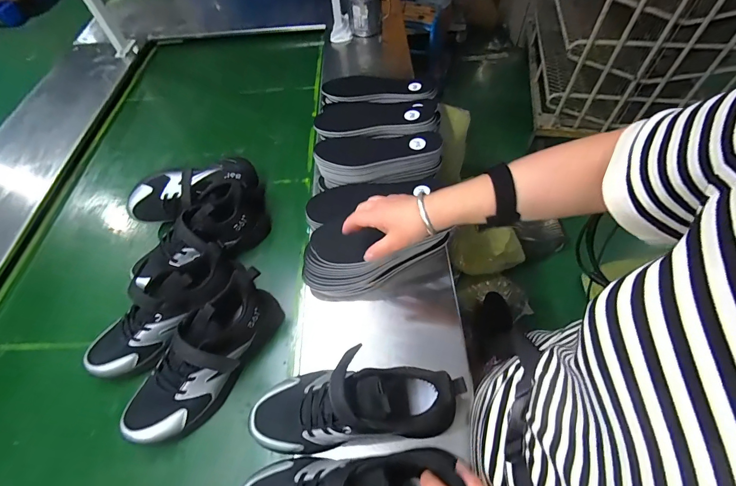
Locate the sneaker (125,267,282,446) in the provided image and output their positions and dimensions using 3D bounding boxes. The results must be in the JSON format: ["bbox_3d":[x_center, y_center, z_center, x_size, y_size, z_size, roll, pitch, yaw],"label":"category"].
[{"bbox_3d":[-0.217,0.161,0.471,0.085,0.118,0.243,32,64,22],"label":"sneaker"}]

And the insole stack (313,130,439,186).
[{"bbox_3d":[0.019,-0.148,0.600,0.213,0.054,0.084,-3,56,2],"label":"insole stack"}]

